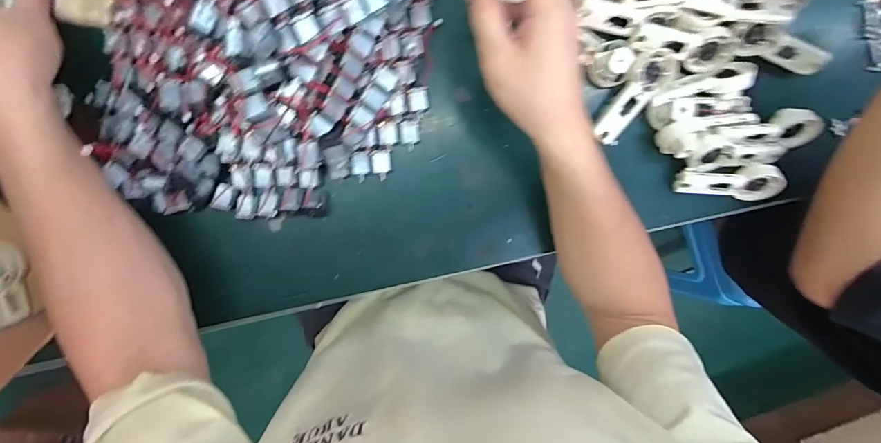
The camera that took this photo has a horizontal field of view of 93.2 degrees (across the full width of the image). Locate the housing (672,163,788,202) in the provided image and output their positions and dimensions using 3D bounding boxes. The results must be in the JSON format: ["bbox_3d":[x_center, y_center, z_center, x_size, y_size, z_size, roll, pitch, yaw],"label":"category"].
[{"bbox_3d":[0.280,-0.038,0.408,0.094,0.017,0.036,4,127,4],"label":"housing"}]

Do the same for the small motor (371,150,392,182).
[{"bbox_3d":[-0.055,-0.052,0.392,0.017,0.017,0.026,-5,96,-3],"label":"small motor"}]

